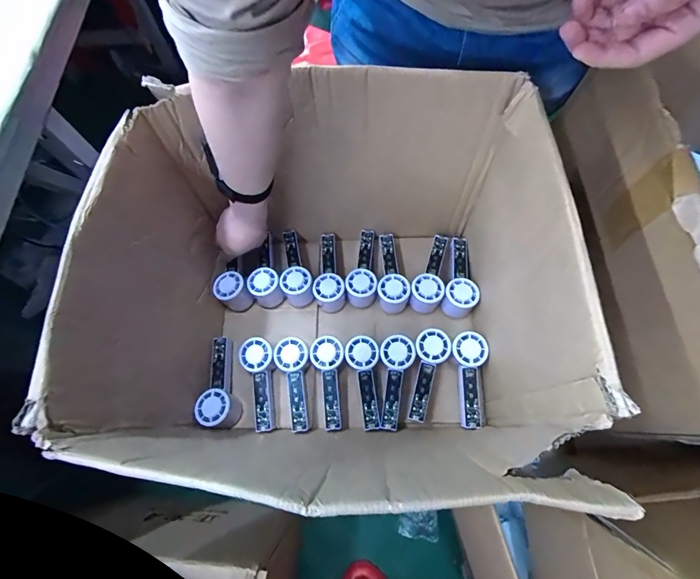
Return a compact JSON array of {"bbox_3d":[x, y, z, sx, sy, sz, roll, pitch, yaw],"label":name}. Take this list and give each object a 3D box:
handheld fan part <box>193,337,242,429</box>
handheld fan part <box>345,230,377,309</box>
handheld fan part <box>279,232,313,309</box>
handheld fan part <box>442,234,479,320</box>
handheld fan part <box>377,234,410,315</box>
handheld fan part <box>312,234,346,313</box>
[{"bbox_3d":[-0.217,0.157,0.598,0.054,0.059,0.145,2,70,3],"label":"handheld fan part"},{"bbox_3d":[0.032,-0.045,0.666,0.053,0.051,0.150,13,71,7],"label":"handheld fan part"},{"bbox_3d":[-0.108,-0.043,0.663,0.053,0.066,0.153,-15,70,-3],"label":"handheld fan part"},{"bbox_3d":[0.202,-0.029,0.646,0.052,0.056,0.151,8,71,5],"label":"handheld fan part"},{"bbox_3d":[0.077,-0.036,0.654,0.053,0.053,0.153,-2,70,2],"label":"handheld fan part"},{"bbox_3d":[-0.047,-0.039,0.662,0.058,0.056,0.150,-11,70,-1],"label":"handheld fan part"}]

